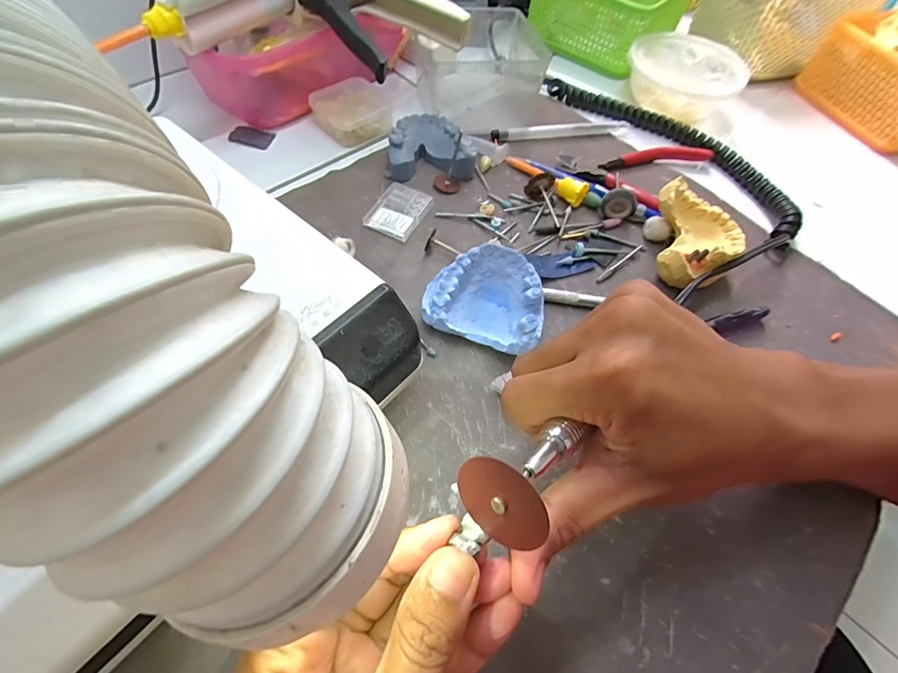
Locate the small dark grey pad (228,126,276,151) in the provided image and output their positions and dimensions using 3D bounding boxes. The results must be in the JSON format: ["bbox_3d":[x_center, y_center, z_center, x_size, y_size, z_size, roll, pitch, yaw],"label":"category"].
[{"bbox_3d":[-0.159,-0.162,0.358,0.033,0.004,0.021,12,58,3],"label":"small dark grey pad"}]

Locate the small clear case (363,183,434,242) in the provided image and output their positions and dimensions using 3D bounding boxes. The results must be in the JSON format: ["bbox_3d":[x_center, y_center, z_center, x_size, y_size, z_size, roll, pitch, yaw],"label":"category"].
[{"bbox_3d":[-0.036,-0.090,0.318,0.035,0.006,0.045,24,59,10],"label":"small clear case"}]

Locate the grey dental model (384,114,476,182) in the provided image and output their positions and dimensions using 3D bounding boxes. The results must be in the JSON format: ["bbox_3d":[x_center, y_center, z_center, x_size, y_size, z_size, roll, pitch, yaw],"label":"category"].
[{"bbox_3d":[-0.014,-0.148,0.346,0.065,0.023,0.052,-1,58,-5],"label":"grey dental model"}]

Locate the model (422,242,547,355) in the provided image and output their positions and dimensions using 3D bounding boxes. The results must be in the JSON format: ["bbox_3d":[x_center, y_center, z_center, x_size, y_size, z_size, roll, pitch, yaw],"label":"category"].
[{"bbox_3d":[0.023,-0.022,0.263,0.069,0.037,0.050,19,59,8],"label":"model"}]

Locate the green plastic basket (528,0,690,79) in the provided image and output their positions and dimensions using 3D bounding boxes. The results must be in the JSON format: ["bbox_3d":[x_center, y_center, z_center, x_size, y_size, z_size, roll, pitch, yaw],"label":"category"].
[{"bbox_3d":[0.169,-0.349,0.468,0.128,0.059,0.134,36,62,17],"label":"green plastic basket"}]

